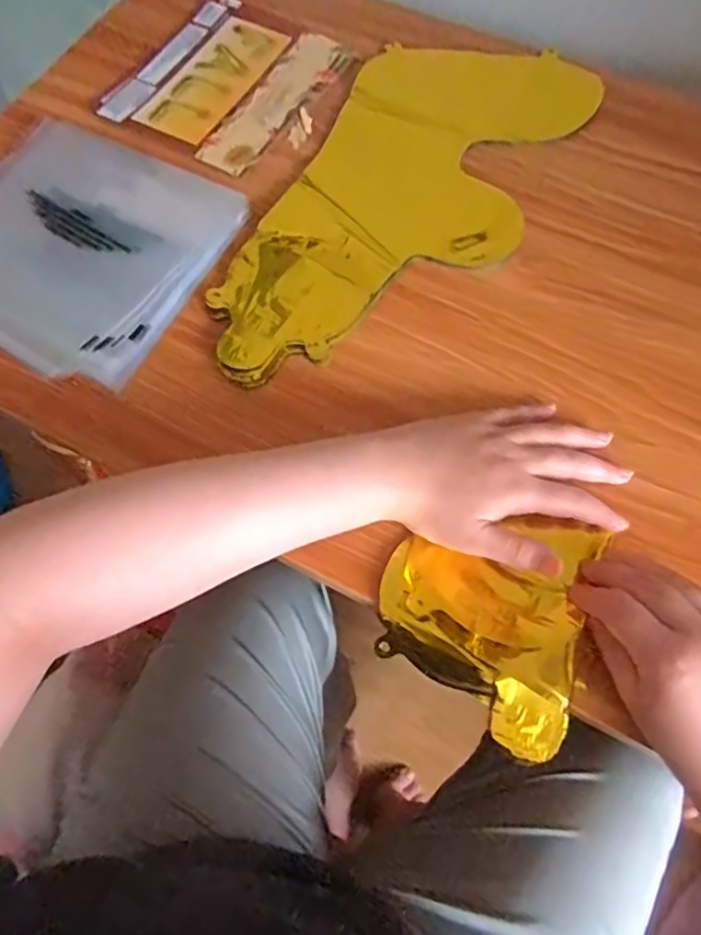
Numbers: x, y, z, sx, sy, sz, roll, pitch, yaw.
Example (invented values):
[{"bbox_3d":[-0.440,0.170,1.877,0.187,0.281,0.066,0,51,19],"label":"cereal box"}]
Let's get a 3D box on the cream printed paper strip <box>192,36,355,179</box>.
[{"bbox_3d":[-0.068,-0.336,0.558,0.057,0.006,0.189,28,70,12],"label":"cream printed paper strip"}]

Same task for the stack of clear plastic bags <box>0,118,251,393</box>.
[{"bbox_3d":[-0.231,-0.185,0.494,0.228,0.014,0.206,26,70,11],"label":"stack of clear plastic bags"}]

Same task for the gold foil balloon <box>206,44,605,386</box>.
[{"bbox_3d":[0.045,-0.228,0.513,0.192,0.014,0.415,27,71,11],"label":"gold foil balloon"}]

